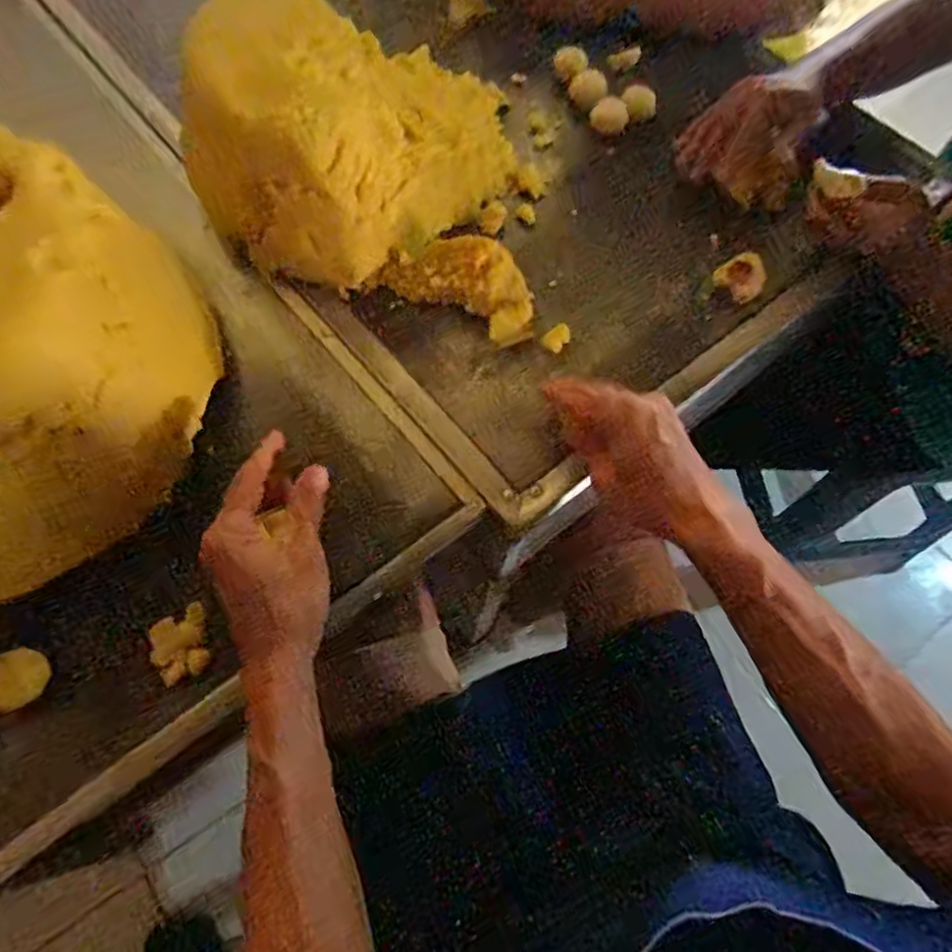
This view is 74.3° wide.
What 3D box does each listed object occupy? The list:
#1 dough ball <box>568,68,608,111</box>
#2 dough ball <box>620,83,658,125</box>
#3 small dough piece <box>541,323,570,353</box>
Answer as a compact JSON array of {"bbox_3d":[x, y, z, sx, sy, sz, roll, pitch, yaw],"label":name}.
[{"bbox_3d":[0.117,-0.407,0.663,0.038,0.028,0.030,13,65,3],"label":"dough ball"},{"bbox_3d":[0.167,-0.381,0.643,0.036,0.026,0.023,13,65,3],"label":"dough ball"},{"bbox_3d":[0.069,-0.118,0.536,0.021,0.010,0.025,42,70,15],"label":"small dough piece"}]

